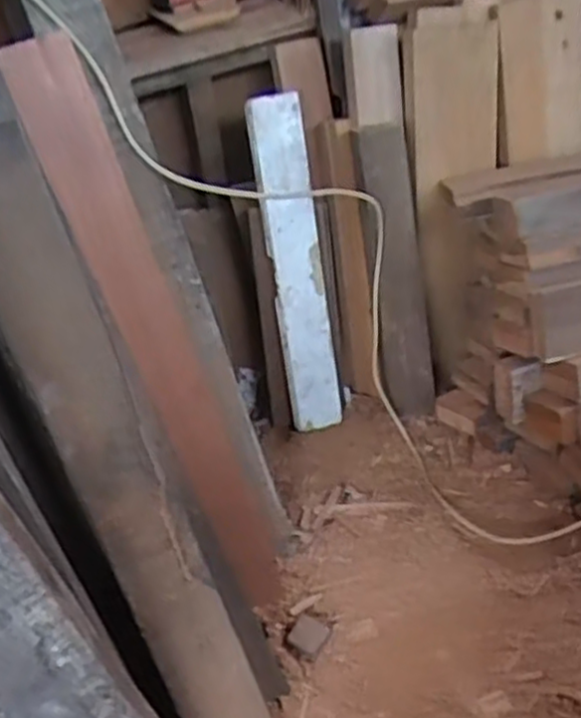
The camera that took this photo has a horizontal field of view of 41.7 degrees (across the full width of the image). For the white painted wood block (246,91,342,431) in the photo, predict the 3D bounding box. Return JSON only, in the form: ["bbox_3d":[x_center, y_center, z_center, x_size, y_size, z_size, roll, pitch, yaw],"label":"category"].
[{"bbox_3d":[0.014,-0.165,1.495,0.105,0.676,0.061,-4,28,10],"label":"white painted wood block"}]

